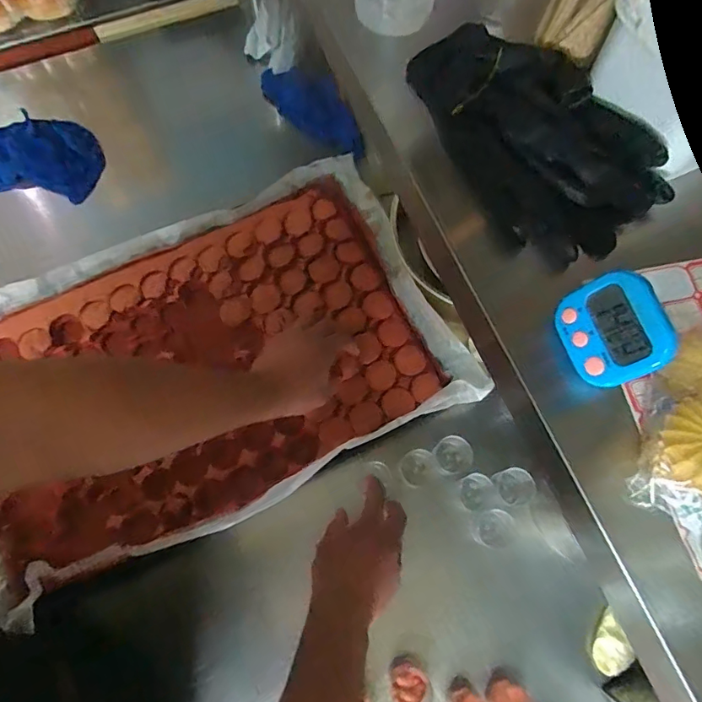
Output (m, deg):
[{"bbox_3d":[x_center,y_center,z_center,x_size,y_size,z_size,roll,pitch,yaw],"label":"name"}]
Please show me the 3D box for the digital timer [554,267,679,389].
[{"bbox_3d":[0.171,-0.013,0.319,0.060,0.014,0.067,-31,70,36],"label":"digital timer"}]

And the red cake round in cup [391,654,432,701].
[{"bbox_3d":[0.067,0.378,0.550,0.042,0.024,0.052,-21,73,-6],"label":"red cake round in cup"}]

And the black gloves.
[{"bbox_3d":[0.148,-0.179,0.397,0.112,0.047,0.227,-27,74,-8],"label":"black gloves"}]

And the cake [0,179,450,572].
[{"bbox_3d":[-0.198,0.018,0.644,0.556,0.031,0.368,-25,74,-8],"label":"cake"}]

